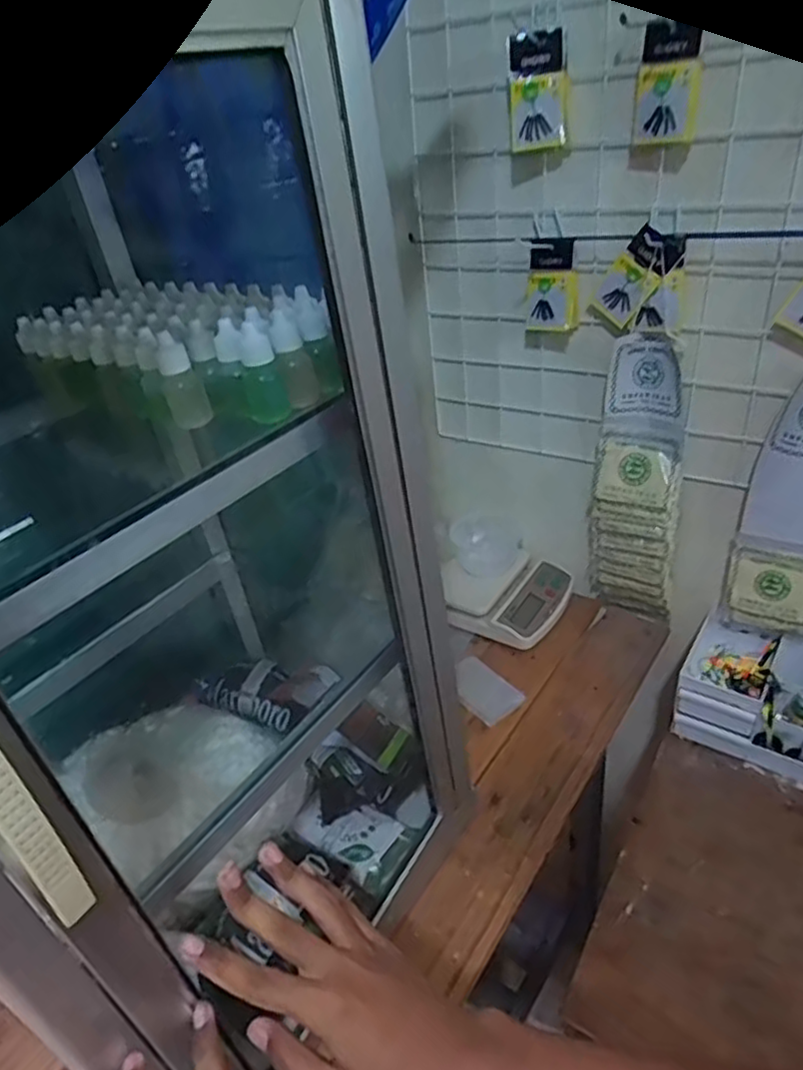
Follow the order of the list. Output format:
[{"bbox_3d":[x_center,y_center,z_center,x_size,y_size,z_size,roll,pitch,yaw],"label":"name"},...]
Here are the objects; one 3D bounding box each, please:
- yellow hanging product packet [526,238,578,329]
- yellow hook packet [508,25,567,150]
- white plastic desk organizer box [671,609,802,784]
[{"bbox_3d":[0.164,-0.273,0.729,0.019,0.094,0.057,-27,35,-36],"label":"yellow hanging product packet"},{"bbox_3d":[0.131,-0.424,0.638,0.052,0.094,0.029,7,36,22],"label":"yellow hook packet"},{"bbox_3d":[0.457,0.198,0.785,0.224,0.120,0.139,16,40,31],"label":"white plastic desk organizer box"}]

